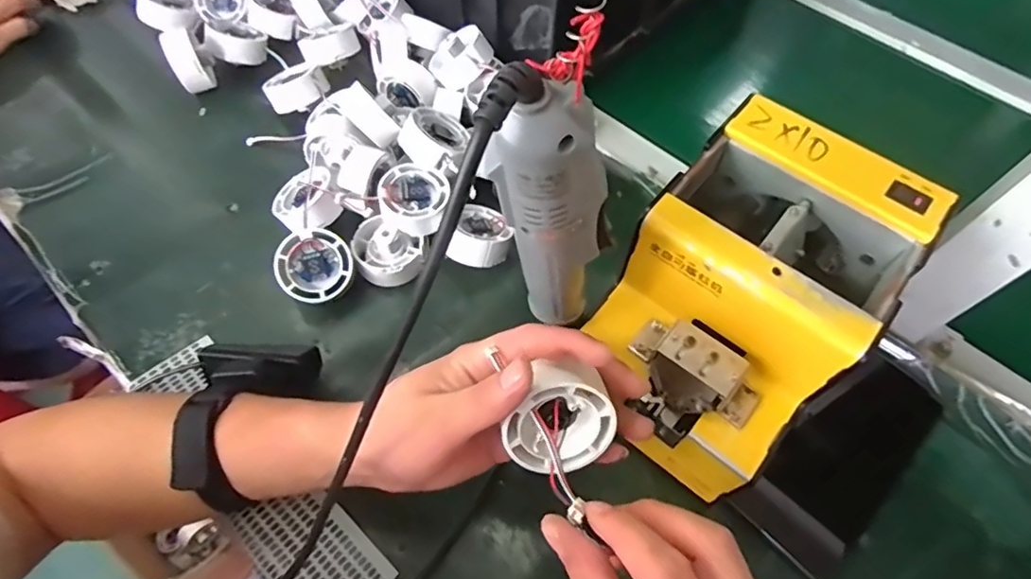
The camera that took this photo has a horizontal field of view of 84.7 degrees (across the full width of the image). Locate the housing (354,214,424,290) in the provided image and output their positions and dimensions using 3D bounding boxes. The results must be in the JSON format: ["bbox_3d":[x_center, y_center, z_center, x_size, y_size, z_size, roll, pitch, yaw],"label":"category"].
[{"bbox_3d":[-0.102,-0.028,0.439,0.050,0.028,0.050,0,69,-1],"label":"housing"}]

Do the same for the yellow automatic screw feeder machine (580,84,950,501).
[{"bbox_3d":[0.131,0.010,0.345,0.122,0.140,0.177,36,66,18],"label":"yellow automatic screw feeder machine"}]

